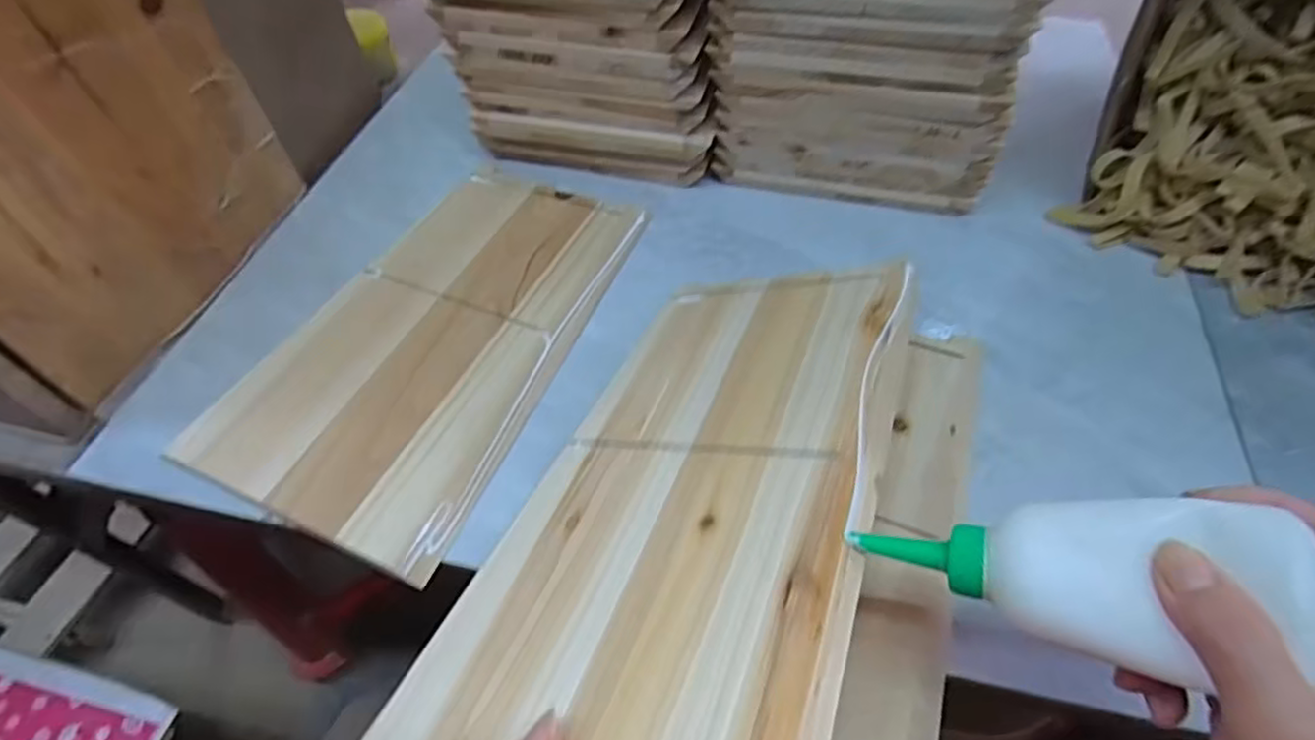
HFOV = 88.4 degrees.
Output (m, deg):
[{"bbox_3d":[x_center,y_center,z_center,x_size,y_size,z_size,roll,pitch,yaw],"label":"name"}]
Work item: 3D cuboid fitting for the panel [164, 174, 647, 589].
[{"bbox_3d":[-0.163,-0.032,0.533,0.198,0.022,0.354,20,56,17],"label":"panel"}]

